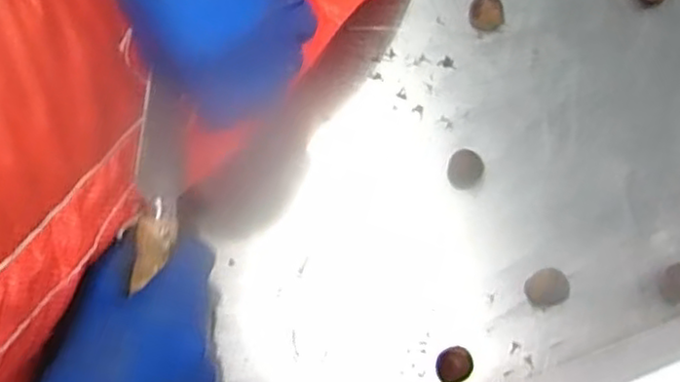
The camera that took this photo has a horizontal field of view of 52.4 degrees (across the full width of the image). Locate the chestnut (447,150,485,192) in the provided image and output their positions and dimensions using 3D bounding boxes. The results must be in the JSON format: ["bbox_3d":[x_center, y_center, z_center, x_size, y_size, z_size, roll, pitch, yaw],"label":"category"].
[{"bbox_3d":[0.082,-0.014,0.454,0.022,0.012,0.024,0,75,0],"label":"chestnut"}]

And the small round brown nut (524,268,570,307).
[{"bbox_3d":[0.129,0.061,0.431,0.025,0.016,0.023,0,75,0],"label":"small round brown nut"}]

